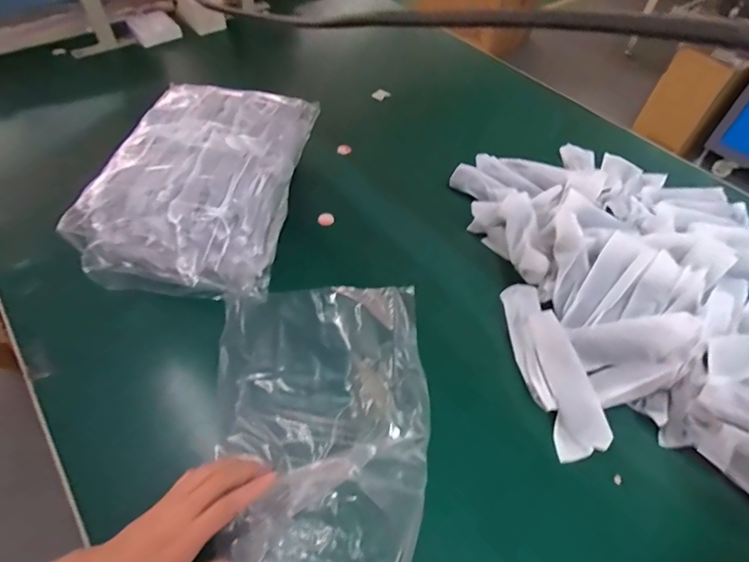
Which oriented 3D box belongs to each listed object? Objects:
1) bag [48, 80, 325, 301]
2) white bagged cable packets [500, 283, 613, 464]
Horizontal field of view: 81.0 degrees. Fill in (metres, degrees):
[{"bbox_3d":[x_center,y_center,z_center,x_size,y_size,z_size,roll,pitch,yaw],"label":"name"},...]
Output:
[{"bbox_3d":[-0.225,-0.128,0.609,0.215,0.143,0.306,9,53,4],"label":"bag"},{"bbox_3d":[0.196,0.091,0.497,0.050,0.052,0.203,-9,54,-9],"label":"white bagged cable packets"}]

